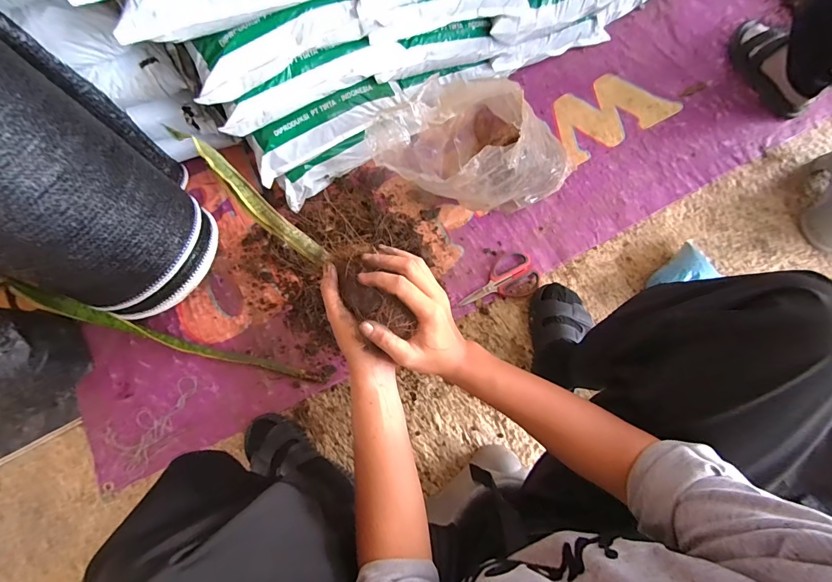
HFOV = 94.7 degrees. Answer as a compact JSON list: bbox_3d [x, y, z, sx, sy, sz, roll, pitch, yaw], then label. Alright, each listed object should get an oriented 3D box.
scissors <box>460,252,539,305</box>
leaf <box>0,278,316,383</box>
[{"bbox_3d":[0.168,-0.020,0.791,0.168,0.013,0.094,-20,74,-4],"label":"scissors"},{"bbox_3d":[-0.490,0.090,0.744,0.623,0.051,0.031,15,75,6],"label":"leaf"}]

